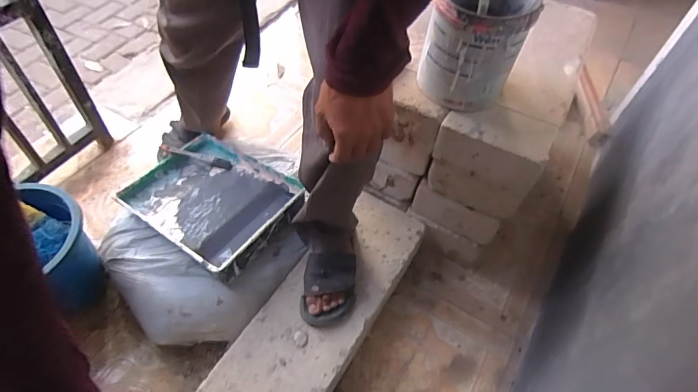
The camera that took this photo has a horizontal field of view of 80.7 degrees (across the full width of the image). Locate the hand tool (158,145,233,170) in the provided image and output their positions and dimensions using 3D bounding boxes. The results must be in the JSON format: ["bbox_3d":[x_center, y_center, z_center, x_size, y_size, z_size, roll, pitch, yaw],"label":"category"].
[{"bbox_3d":[-0.385,-0.097,1.030,0.183,0.029,0.030,16,52,-8],"label":"hand tool"}]

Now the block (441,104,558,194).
[{"bbox_3d":[0.283,-0.076,0.852,0.196,0.191,0.121,28,56,16],"label":"block"}]

